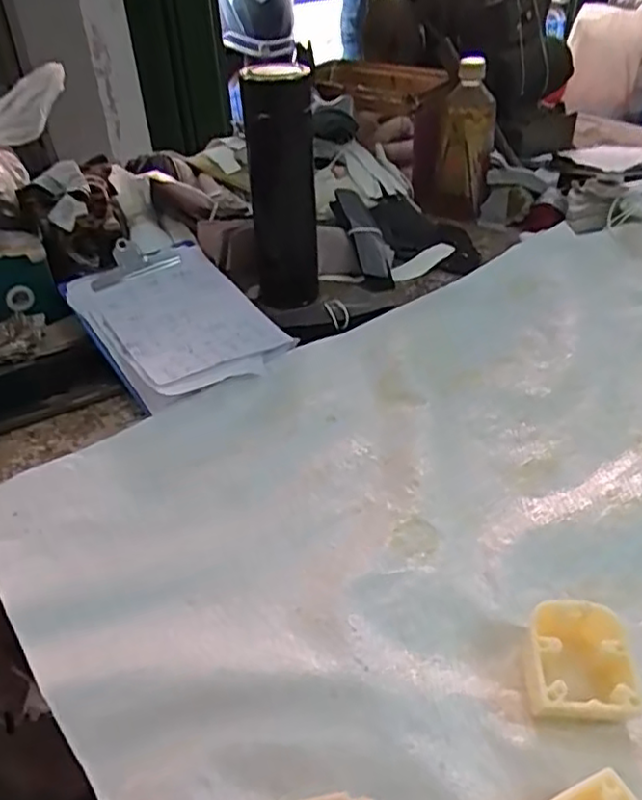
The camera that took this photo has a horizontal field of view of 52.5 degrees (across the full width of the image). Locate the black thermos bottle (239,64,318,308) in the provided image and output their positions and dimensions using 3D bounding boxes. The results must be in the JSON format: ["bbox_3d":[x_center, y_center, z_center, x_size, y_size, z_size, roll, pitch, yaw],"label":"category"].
[{"bbox_3d":[-0.039,-0.210,0.669,0.067,0.229,0.071,-5,37,-2],"label":"black thermos bottle"}]

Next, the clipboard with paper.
[{"bbox_3d":[-0.136,-0.078,0.603,0.146,0.021,0.203,-28,52,-26],"label":"clipboard with paper"}]

